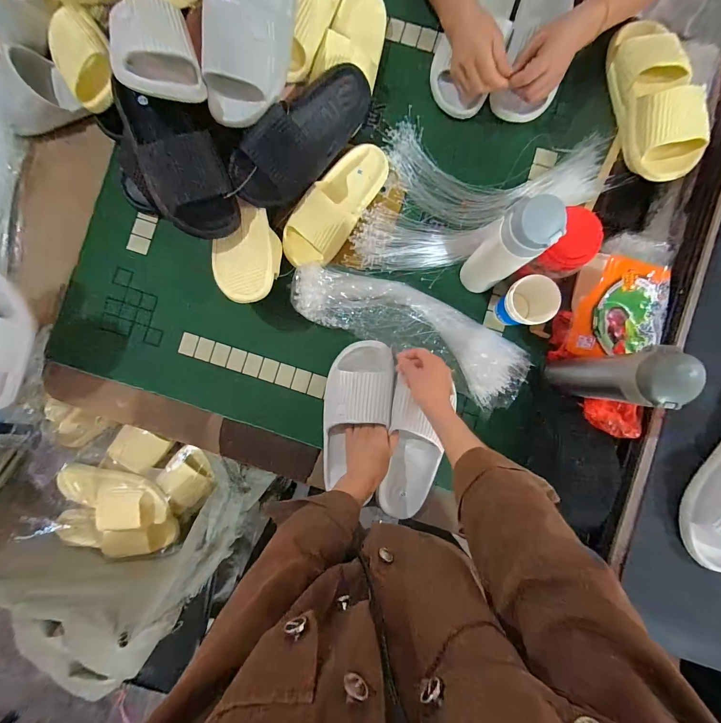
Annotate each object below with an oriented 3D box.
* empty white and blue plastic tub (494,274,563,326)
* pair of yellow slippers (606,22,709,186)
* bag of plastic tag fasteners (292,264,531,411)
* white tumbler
[{"bbox_3d":[0.260,-0.092,0.536,0.072,0.093,0.071,0,89,2],"label":"empty white and blue plastic tub"},{"bbox_3d":[0.475,-0.432,0.537,0.086,0.094,0.277,-7,88,2],"label":"pair of yellow slippers"},{"bbox_3d":[0.085,-0.056,0.561,0.408,0.054,0.125,27,90,2],"label":"bag of plastic tag fasteners"},{"bbox_3d":[0.202,-0.155,0.475,0.058,0.237,0.065,-44,88,1],"label":"white tumbler"}]

